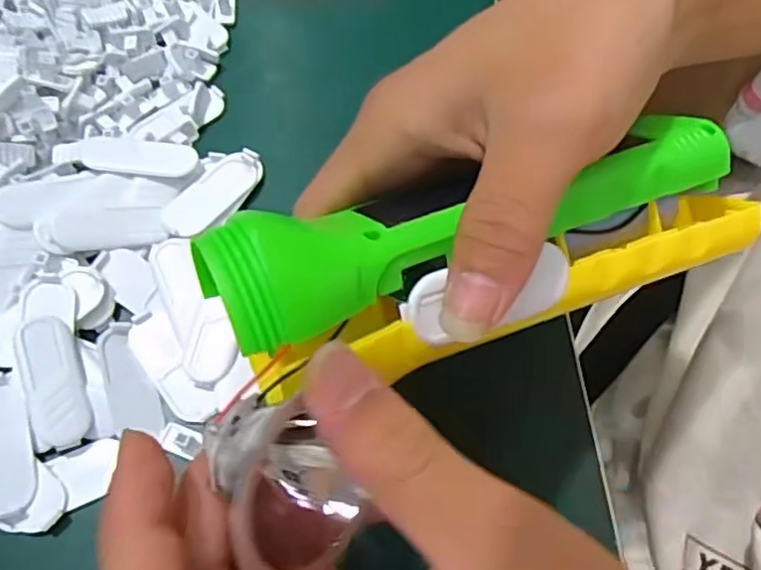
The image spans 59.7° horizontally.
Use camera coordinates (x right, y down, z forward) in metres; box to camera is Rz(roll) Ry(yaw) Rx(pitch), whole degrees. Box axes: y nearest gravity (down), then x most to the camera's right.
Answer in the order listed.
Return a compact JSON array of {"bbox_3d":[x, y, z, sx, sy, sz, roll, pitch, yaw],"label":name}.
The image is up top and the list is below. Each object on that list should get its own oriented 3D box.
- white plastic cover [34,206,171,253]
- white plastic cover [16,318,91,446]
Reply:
[{"bbox_3d":[-0.113,-0.023,0.269,0.048,0.006,0.016,-8,64,-23],"label":"white plastic cover"},{"bbox_3d":[-0.121,0.035,0.244,0.020,0.007,0.047,-3,70,-38],"label":"white plastic cover"}]

